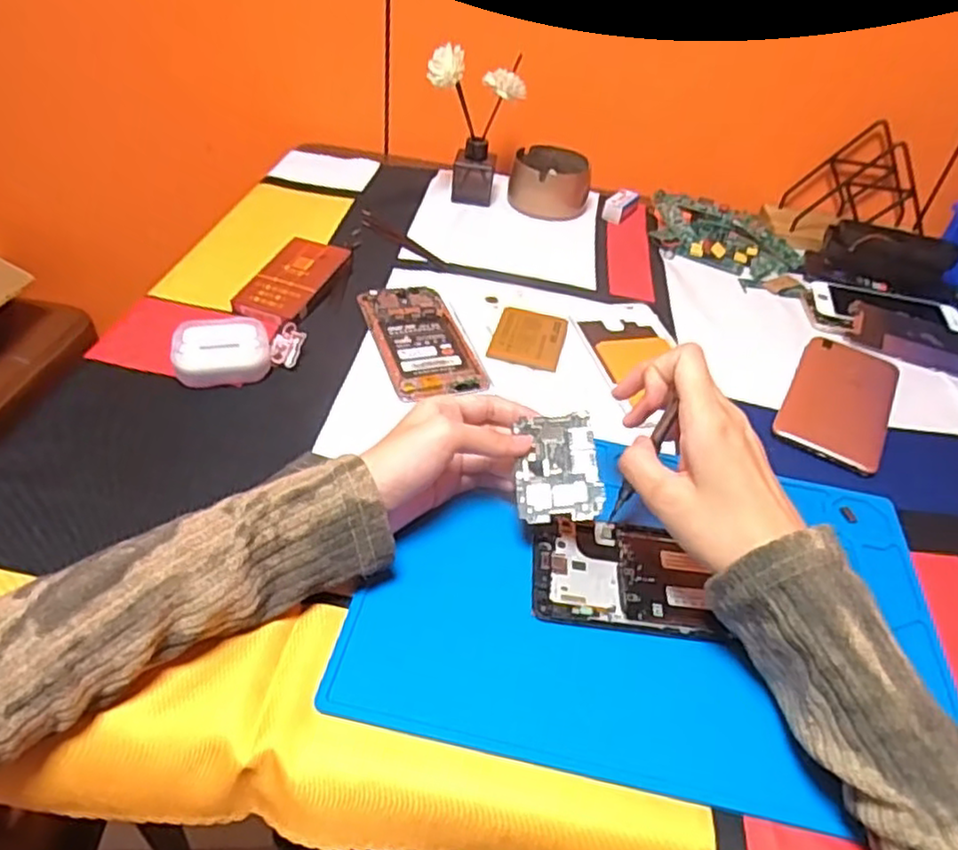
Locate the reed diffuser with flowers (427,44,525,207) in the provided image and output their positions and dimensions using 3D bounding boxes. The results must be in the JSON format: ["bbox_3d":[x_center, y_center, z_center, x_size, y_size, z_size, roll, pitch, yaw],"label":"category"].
[{"bbox_3d":[-0.005,-0.300,0.711,0.090,0.150,0.058,7,42,1],"label":"reed diffuser with flowers"}]

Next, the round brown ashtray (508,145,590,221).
[{"bbox_3d":[0.078,-0.265,0.763,0.085,0.049,0.082,3,42,-3],"label":"round brown ashtray"}]

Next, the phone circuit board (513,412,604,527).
[{"bbox_3d":[0.047,0.024,0.402,0.046,0.004,0.067,-2,60,7],"label":"phone circuit board"}]

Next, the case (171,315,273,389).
[{"bbox_3d":[-0.183,-0.052,0.502,0.064,0.030,0.048,-5,43,-12],"label":"case"}]

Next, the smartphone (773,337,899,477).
[{"bbox_3d":[0.283,-0.022,0.547,0.076,0.008,0.155,24,45,19],"label":"smartphone"}]

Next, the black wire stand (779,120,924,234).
[{"bbox_3d":[0.419,-0.260,0.746,0.154,0.092,0.080,5,42,-1],"label":"black wire stand"}]

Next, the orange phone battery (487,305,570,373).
[{"bbox_3d":[0.041,-0.070,0.561,0.055,0.007,0.068,12,42,7],"label":"orange phone battery"}]

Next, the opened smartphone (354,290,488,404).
[{"bbox_3d":[-0.048,-0.070,0.552,0.068,0.005,0.143,-11,45,-18],"label":"opened smartphone"}]

